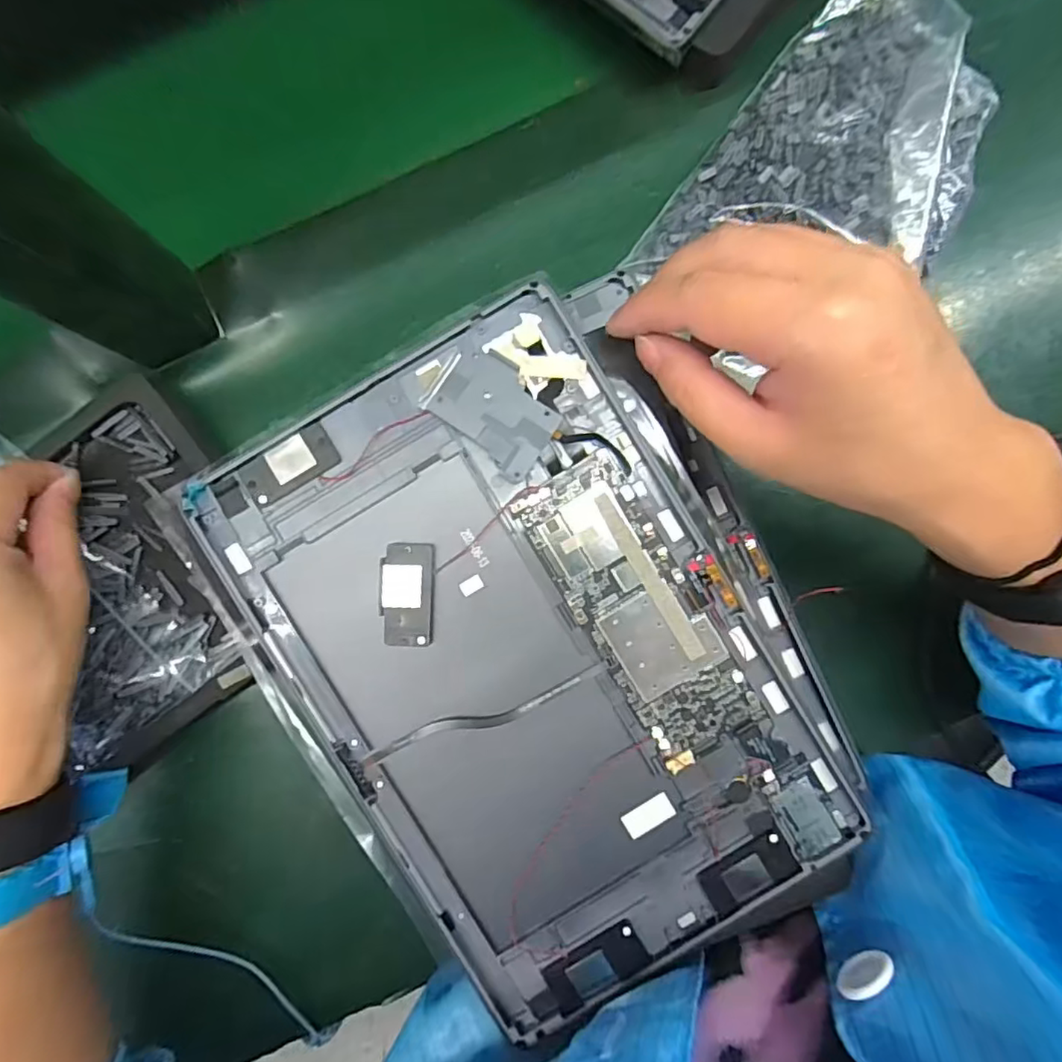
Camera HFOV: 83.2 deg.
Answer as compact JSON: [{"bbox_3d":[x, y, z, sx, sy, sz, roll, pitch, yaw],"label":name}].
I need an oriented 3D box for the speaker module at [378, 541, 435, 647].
[{"bbox_3d":[-0.049,0.025,0.235,0.021,0.004,0.040,1,90,2],"label":"speaker module"}]

